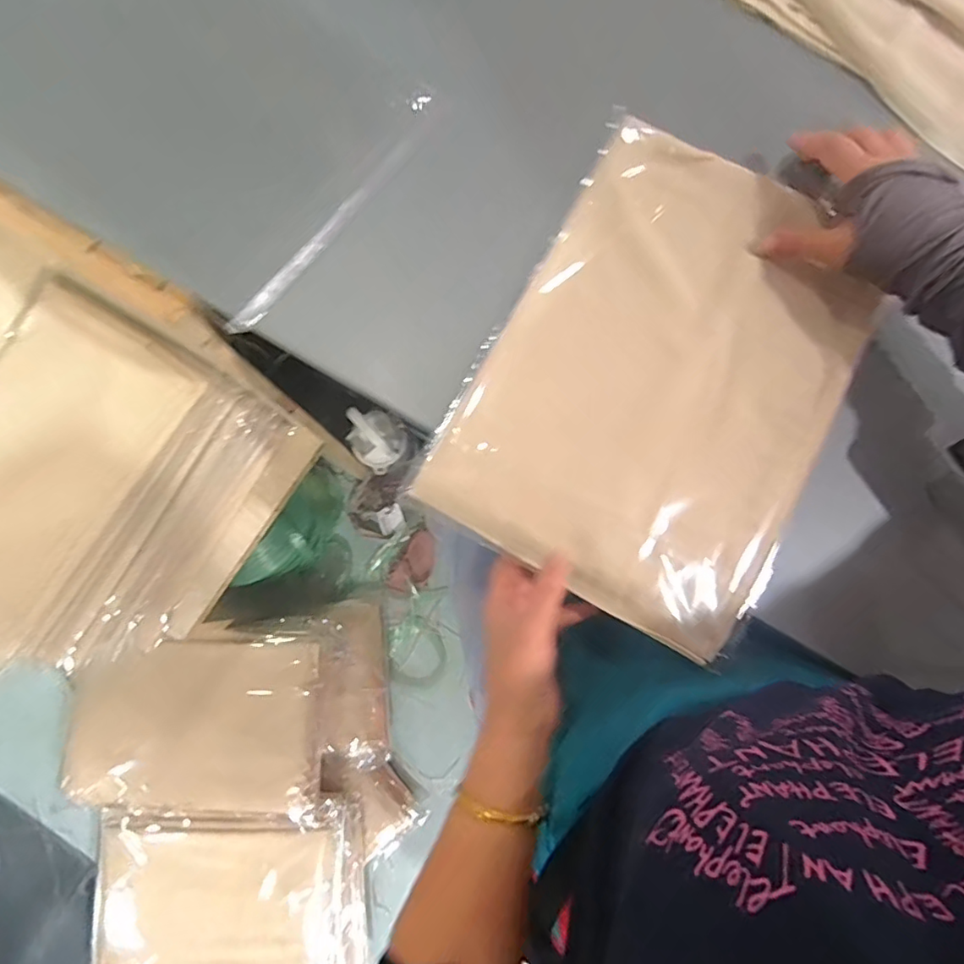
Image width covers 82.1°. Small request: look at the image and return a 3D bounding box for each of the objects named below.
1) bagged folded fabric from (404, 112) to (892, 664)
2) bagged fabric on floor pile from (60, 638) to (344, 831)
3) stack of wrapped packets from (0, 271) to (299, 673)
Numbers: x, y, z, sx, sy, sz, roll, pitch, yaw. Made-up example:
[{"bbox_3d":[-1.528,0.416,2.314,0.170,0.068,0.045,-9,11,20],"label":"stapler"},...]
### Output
[{"bbox_3d":[0.139,-0.082,0.422,0.252,0.024,0.351,29,82,6],"label":"bagged folded fabric"},{"bbox_3d":[-0.449,0.398,0.885,0.383,0.061,0.281,0,80,1],"label":"bagged fabric on floor pile"},{"bbox_3d":[-0.484,0.000,0.697,0.294,0.190,0.381,34,82,7],"label":"stack of wrapped packets"}]

